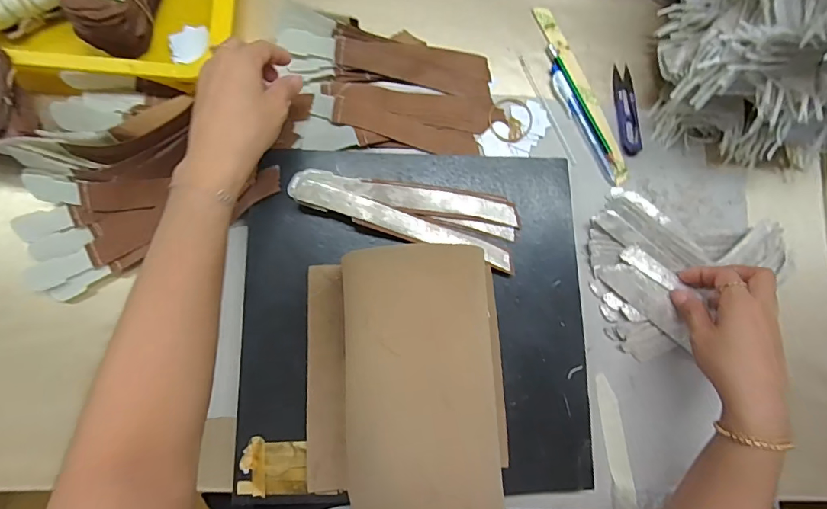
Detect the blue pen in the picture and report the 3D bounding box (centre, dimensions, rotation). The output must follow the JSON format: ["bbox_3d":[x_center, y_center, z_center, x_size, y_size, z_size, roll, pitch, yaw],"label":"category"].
[{"bbox_3d":[0.173,-0.135,0.452,0.013,0.007,0.137,-25,86,-8],"label":"blue pen"}]

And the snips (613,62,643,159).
[{"bbox_3d":[0.225,-0.153,0.460,0.023,0.005,0.101,0,82,-6],"label":"snips"}]

